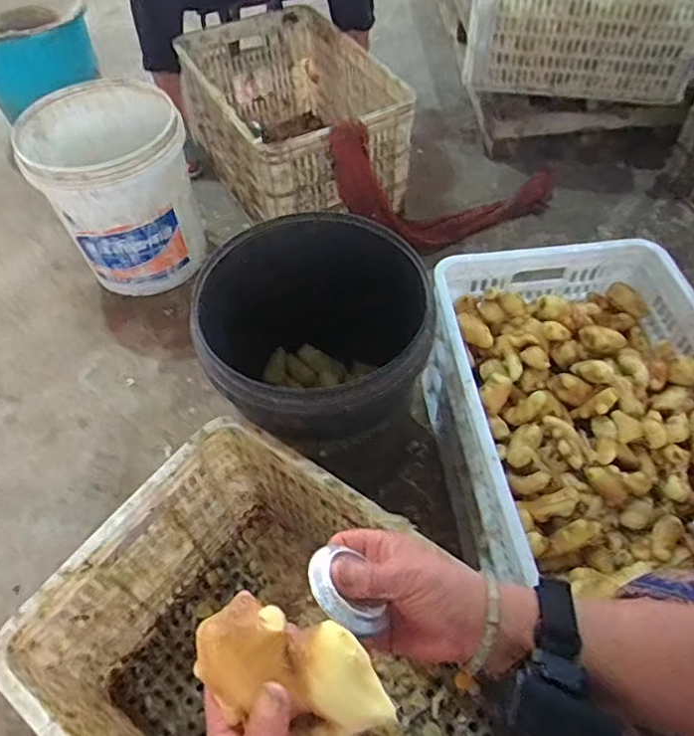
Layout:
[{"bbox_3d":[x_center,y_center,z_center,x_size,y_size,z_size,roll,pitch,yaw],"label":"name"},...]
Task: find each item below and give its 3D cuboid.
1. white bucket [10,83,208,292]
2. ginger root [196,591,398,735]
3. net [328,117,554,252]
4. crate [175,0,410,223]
[{"bbox_3d":[-0.451,-0.347,1.154,0.280,0.320,0.280,-22,56,-14],"label":"white bucket"},{"bbox_3d":[-0.031,0.173,0.321,0.108,0.033,0.065,30,61,19],"label":"ginger root"},{"bbox_3d":[0.203,-0.368,1.235,0.577,0.220,0.104,2,52,-28],"label":"net"},{"bbox_3d":[-0.129,-0.548,1.296,0.354,0.298,0.516,-22,56,-14],"label":"crate"}]

